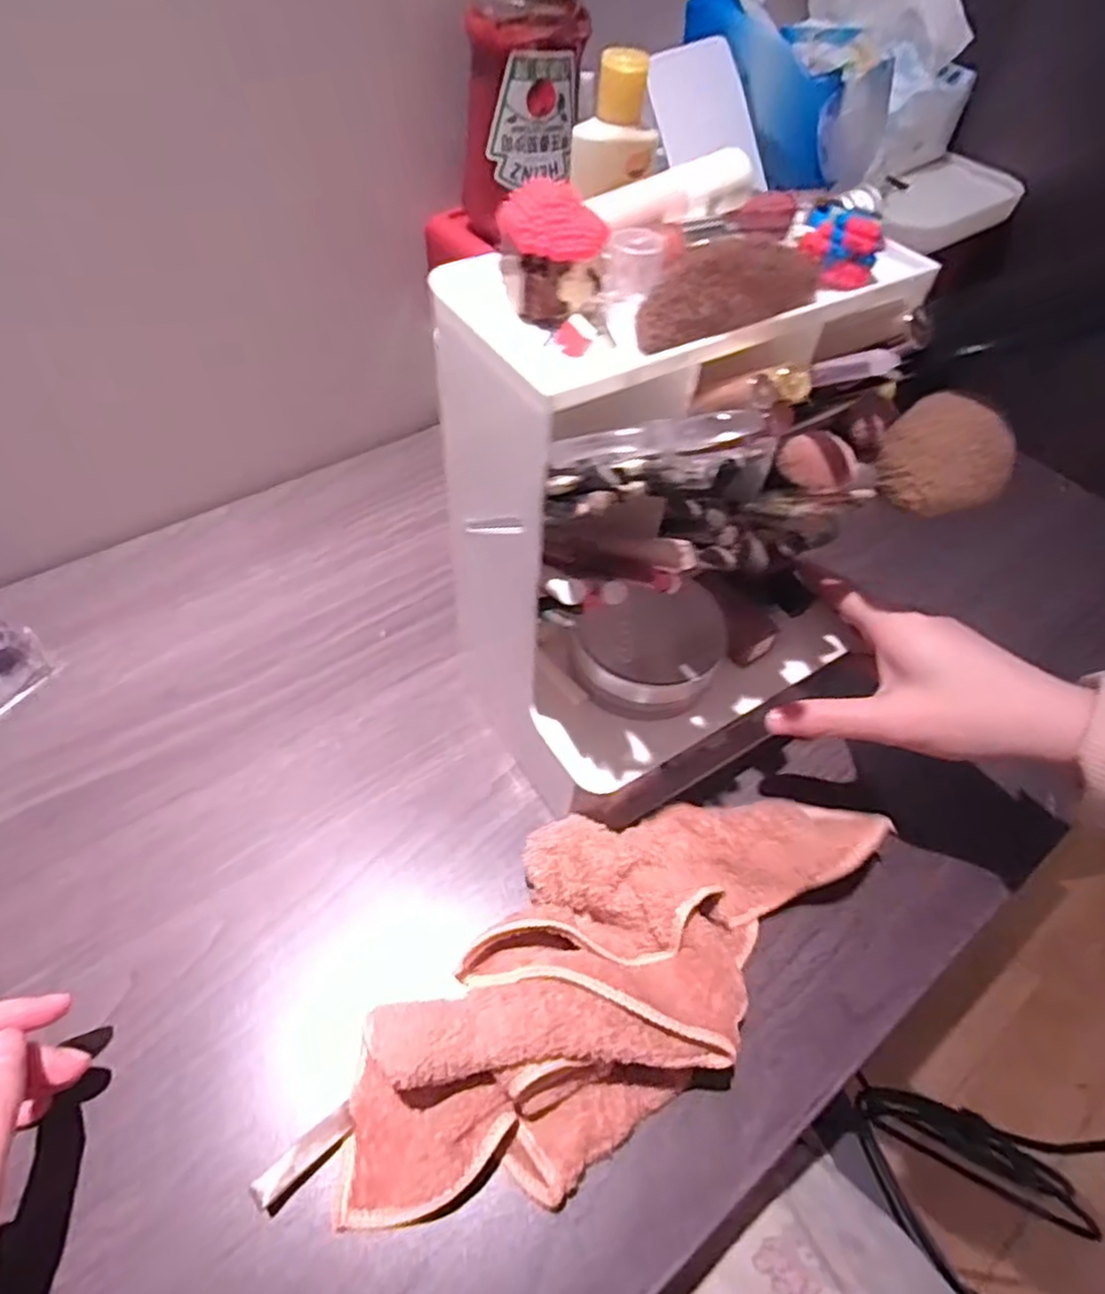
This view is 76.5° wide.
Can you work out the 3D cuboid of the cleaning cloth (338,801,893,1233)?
[{"bbox_3d":[0.026,0.135,0.306,0.255,0.053,0.108,-37,64,-26],"label":"cleaning cloth"}]

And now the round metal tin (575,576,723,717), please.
[{"bbox_3d":[0.050,0.000,0.351,0.066,0.021,0.075,22,54,14],"label":"round metal tin"}]

